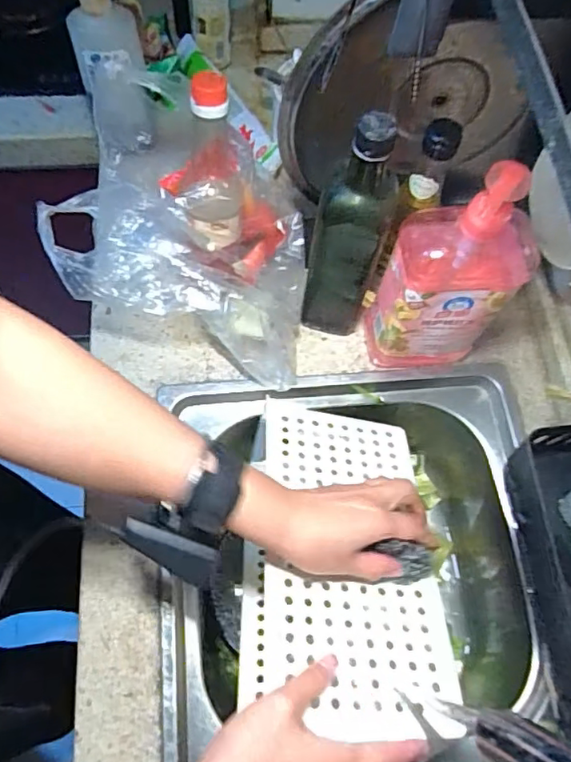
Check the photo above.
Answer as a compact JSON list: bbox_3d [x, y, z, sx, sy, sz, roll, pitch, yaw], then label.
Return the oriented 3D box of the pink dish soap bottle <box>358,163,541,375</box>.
[{"bbox_3d":[0.154,-0.095,0.555,0.127,0.281,0.076,4,67,-1],"label":"pink dish soap bottle"}]

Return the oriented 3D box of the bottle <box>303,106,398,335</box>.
[{"bbox_3d":[0.060,-0.142,0.557,0.070,0.272,0.065,7,67,1],"label":"bottle"}]

